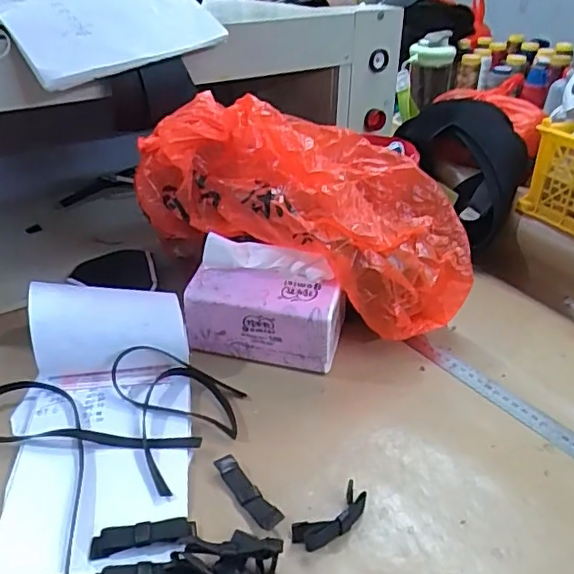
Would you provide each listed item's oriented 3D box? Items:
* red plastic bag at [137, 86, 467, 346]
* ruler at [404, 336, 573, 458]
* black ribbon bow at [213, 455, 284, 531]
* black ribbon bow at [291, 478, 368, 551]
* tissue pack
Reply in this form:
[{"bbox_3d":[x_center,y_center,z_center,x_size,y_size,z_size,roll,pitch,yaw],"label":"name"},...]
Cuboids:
[{"bbox_3d":[0.027,-0.075,0.573,0.339,0.151,0.162,21,30,-10],"label":"red plastic bag"},{"bbox_3d":[0.201,0.100,0.534,0.027,0.008,0.210,-21,37,-30],"label":"ruler"},{"bbox_3d":[-0.030,0.154,0.434,0.017,0.006,0.073,-21,37,-30],"label":"black ribbon bow"},{"bbox_3d":[0.031,0.166,0.413,0.057,0.019,0.022,-20,36,-28],"label":"black ribbon bow"},{"bbox_3d":[-0.019,0.019,0.558,0.143,0.118,0.067,10,33,17],"label":"tissue pack"}]

